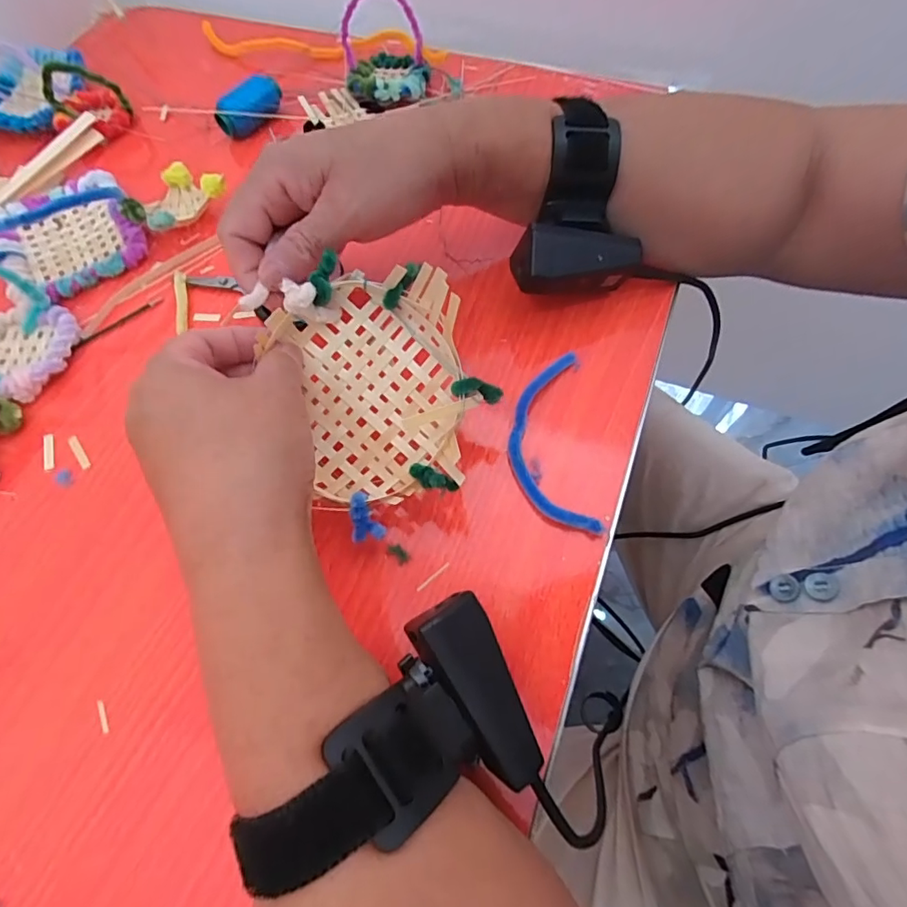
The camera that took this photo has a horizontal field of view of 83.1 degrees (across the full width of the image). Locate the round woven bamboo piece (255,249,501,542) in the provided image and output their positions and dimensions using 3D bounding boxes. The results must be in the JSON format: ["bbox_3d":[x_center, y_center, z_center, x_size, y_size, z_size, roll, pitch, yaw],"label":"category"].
[{"bbox_3d":[-0.031,-0.033,0.251,0.089,0.030,0.120,-21,88,1],"label":"round woven bamboo piece"}]

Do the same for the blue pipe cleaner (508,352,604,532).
[{"bbox_3d":[0.051,-0.008,0.278,0.042,0.008,0.104,-3,65,2],"label":"blue pipe cleaner"}]

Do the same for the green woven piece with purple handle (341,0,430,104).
[{"bbox_3d":[-0.055,-0.318,0.397,0.063,0.059,0.054,-9,65,-2],"label":"green woven piece with purple handle"}]

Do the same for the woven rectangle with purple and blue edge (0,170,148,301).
[{"bbox_3d":[-0.273,-0.164,0.341,0.092,0.053,0.103,-34,68,-12],"label":"woven rectangle with purple and blue edge"}]

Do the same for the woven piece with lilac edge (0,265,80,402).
[{"bbox_3d":[-0.270,-0.077,0.302,0.070,0.055,0.065,35,71,17],"label":"woven piece with lilac edge"}]

